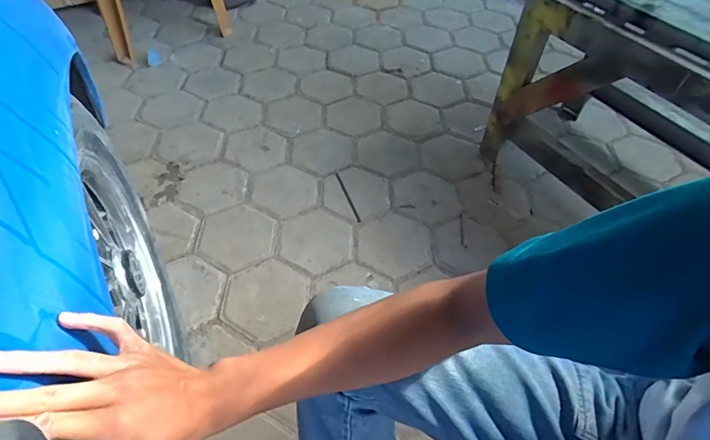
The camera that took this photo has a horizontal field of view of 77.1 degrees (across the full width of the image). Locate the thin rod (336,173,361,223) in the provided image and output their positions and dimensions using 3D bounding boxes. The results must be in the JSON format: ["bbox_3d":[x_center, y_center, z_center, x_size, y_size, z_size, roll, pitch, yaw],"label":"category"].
[{"bbox_3d":[-0.020,-0.065,1.280,0.011,0.014,0.186,-16,55,-14],"label":"thin rod"}]

